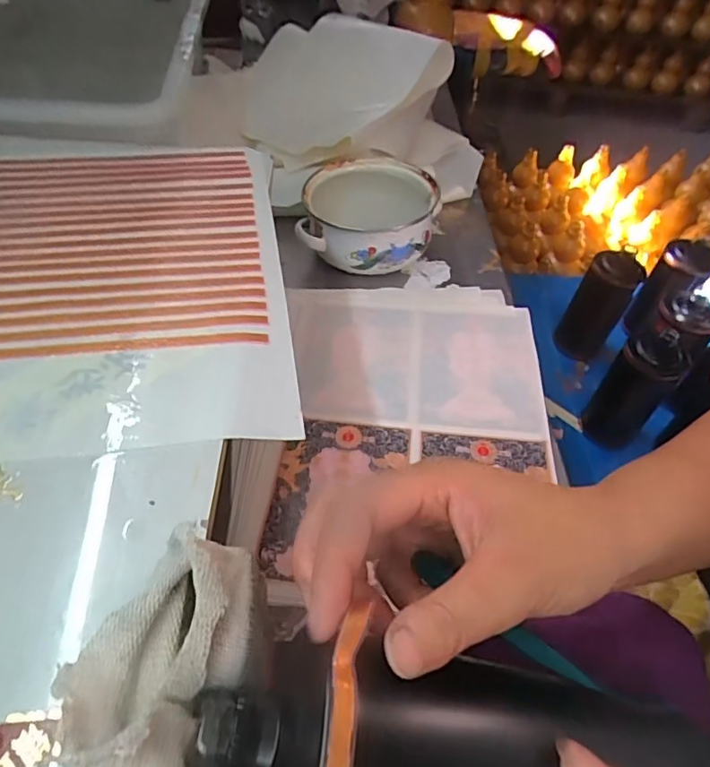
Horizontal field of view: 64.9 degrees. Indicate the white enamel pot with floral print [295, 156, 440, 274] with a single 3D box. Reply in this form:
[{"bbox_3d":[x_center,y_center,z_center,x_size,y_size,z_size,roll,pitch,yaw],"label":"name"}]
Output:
[{"bbox_3d":[0.017,-0.177,0.592,0.132,0.064,0.139,3,49,-3],"label":"white enamel pot with floral print"}]

